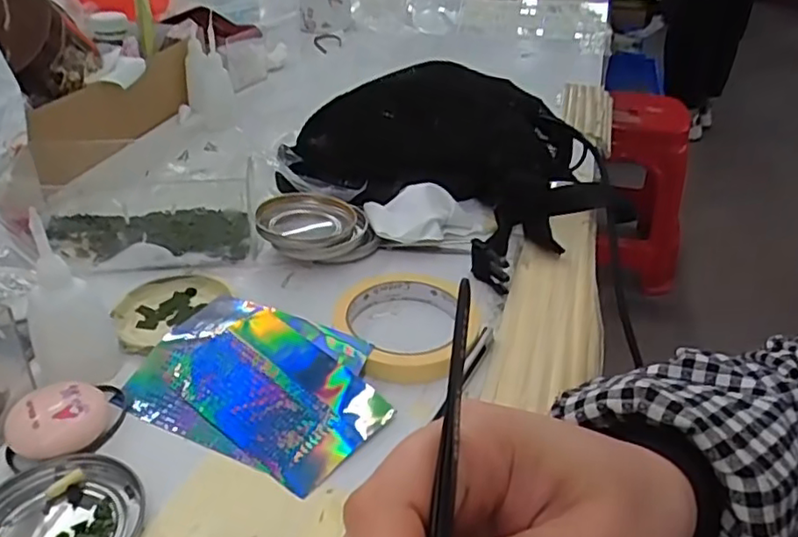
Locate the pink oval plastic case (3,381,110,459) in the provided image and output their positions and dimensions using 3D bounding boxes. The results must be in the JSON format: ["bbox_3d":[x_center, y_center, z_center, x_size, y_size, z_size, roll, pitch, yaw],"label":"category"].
[{"bbox_3d":[-0.184,0.083,0.341,0.049,0.022,0.040,-10,36,-17],"label":"pink oval plastic case"}]

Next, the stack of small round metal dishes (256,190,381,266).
[{"bbox_3d":[-0.068,-0.033,0.512,0.088,0.027,0.079,-9,35,-17],"label":"stack of small round metal dishes"}]

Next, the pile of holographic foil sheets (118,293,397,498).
[{"bbox_3d":[-0.082,0.064,0.380,0.153,0.017,0.103,18,37,22],"label":"pile of holographic foil sheets"}]

